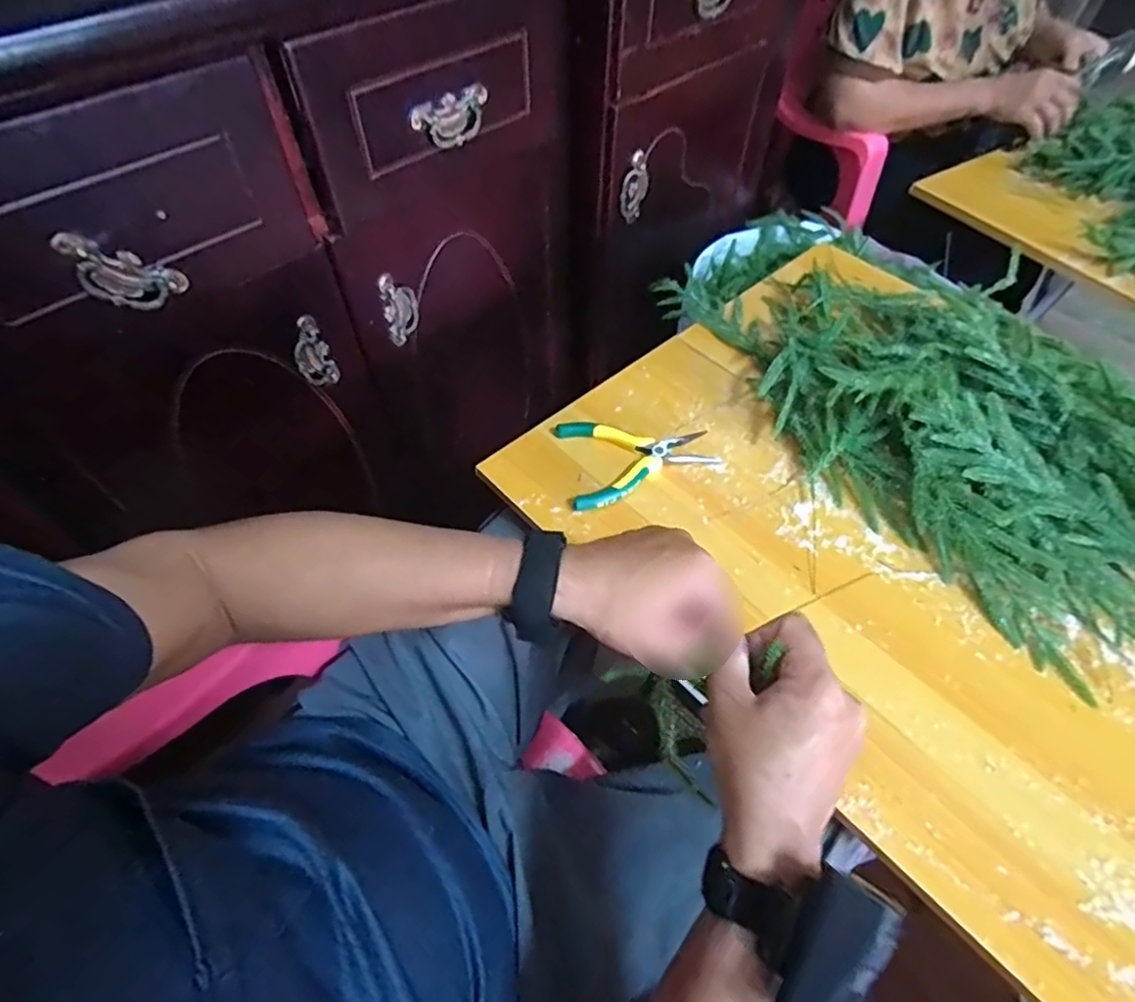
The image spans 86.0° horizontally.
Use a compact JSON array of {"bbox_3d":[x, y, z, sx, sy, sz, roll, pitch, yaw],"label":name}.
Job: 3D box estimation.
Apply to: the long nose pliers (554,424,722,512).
[{"bbox_3d":[0.072,-0.042,0.599,0.150,0.014,0.099,-8,54,-6],"label":"long nose pliers"}]

